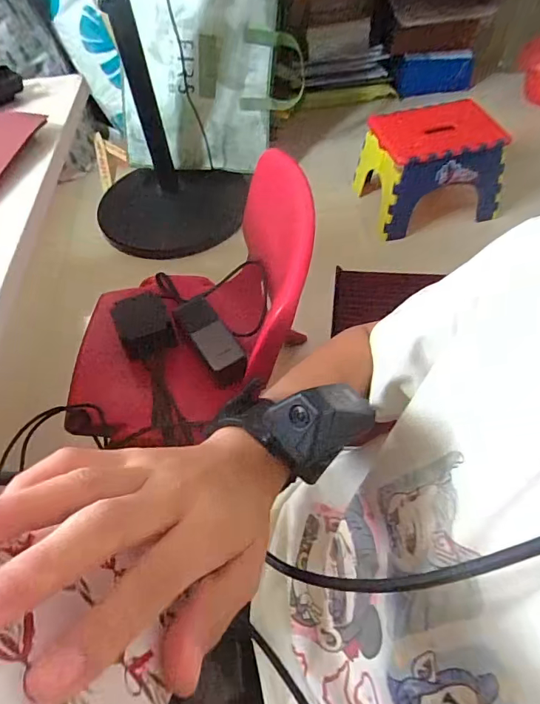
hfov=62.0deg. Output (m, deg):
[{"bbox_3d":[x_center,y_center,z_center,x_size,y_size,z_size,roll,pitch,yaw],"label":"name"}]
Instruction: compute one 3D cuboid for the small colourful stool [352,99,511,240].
[{"bbox_3d":[0.399,-0.463,1.127,0.315,0.220,0.232,-12,54,-4],"label":"small colourful stool"}]

